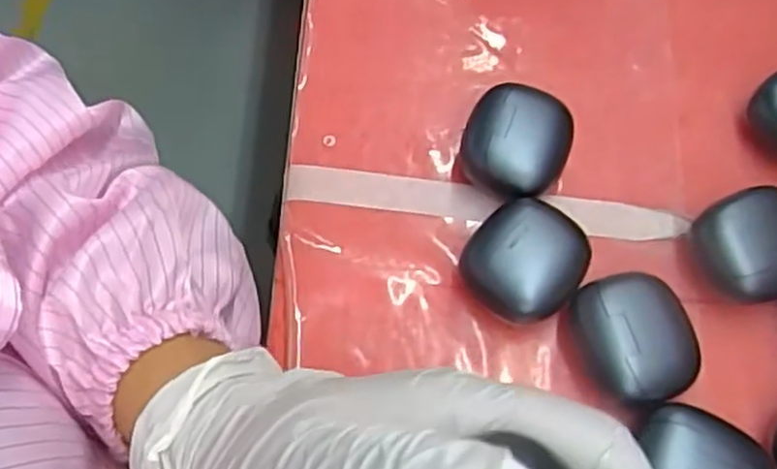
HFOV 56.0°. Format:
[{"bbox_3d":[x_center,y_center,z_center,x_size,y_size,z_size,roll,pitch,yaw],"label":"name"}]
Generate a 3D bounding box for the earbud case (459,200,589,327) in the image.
[{"bbox_3d":[0.062,0.014,0.335,0.054,0.029,0.050,-37,73,-16],"label":"earbud case"}]

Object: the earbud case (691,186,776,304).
[{"bbox_3d":[0.172,0.007,0.343,0.051,0.027,0.049,-15,68,-8],"label":"earbud case"}]

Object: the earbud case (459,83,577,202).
[{"bbox_3d":[0.063,-0.045,0.362,0.050,0.026,0.055,30,69,10],"label":"earbud case"}]

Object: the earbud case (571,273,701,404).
[{"bbox_3d":[0.107,0.047,0.323,0.049,0.032,0.054,-12,68,-7],"label":"earbud case"}]

